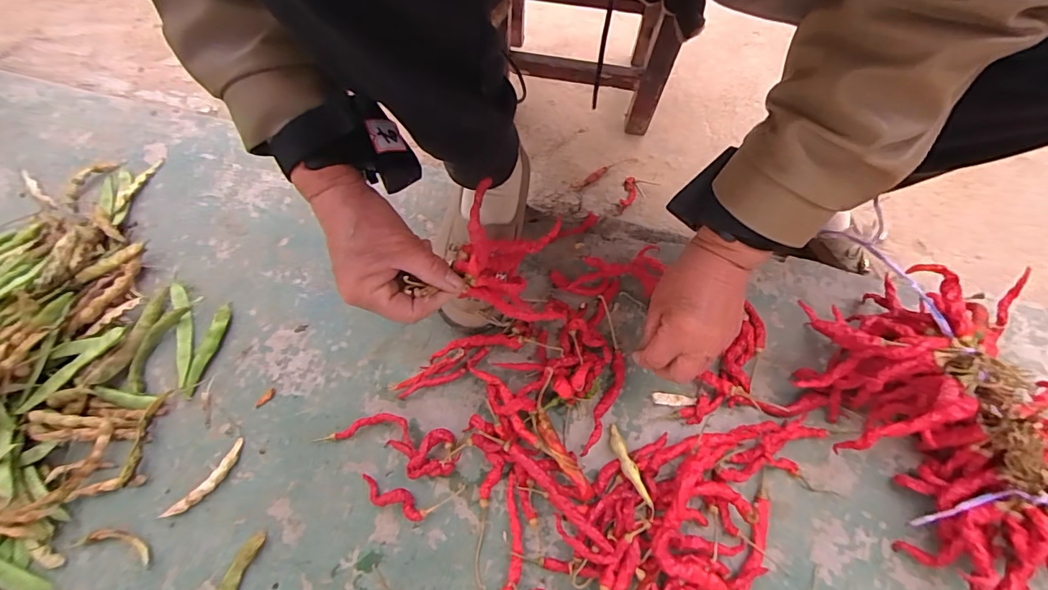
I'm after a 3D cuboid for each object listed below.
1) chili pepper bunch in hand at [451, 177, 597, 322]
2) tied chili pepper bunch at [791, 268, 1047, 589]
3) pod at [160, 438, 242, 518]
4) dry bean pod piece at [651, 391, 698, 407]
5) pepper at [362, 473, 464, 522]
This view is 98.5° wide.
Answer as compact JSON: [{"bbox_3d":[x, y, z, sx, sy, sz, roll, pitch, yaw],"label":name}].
[{"bbox_3d":[0.001,-0.028,0.344,0.088,0.085,0.074,8,69,6],"label":"chili pepper bunch in hand"},{"bbox_3d":[0.364,0.123,0.365,0.165,0.096,0.288,-21,69,-6],"label":"tied chili pepper bunch"},{"bbox_3d":[-0.289,0.171,0.413,0.018,0.009,0.083,37,74,15],"label":"pod"},{"bbox_3d":[0.142,0.099,0.427,0.039,0.004,0.011,6,68,4],"label":"dry bean pod piece"},{"bbox_3d":[-0.103,0.182,0.400,0.089,0.020,0.030,7,68,5],"label":"pepper"}]

